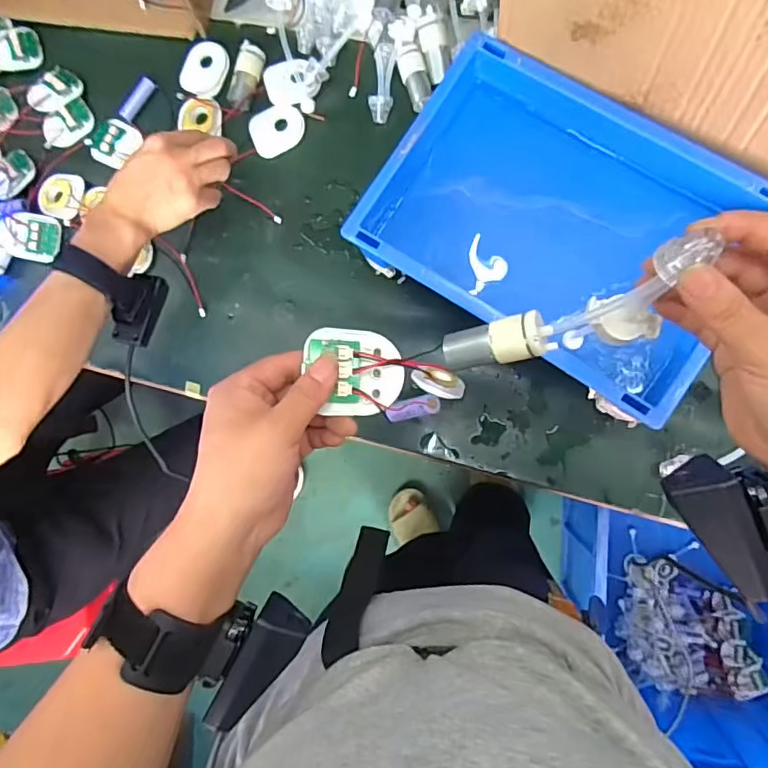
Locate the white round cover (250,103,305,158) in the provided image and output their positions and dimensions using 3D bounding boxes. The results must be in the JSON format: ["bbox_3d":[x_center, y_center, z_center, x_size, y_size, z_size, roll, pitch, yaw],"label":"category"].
[{"bbox_3d":[-0.112,-0.270,0.581,0.058,0.010,0.049,-20,83,6],"label":"white round cover"}]

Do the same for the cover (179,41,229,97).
[{"bbox_3d":[-0.195,-0.343,0.599,0.053,0.007,0.058,-1,85,8],"label":"cover"}]

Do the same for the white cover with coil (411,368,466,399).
[{"bbox_3d":[0.053,0.000,0.504,0.045,0.047,0.008,36,121,32],"label":"white cover with coil"}]

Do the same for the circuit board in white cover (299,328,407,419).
[{"bbox_3d":[-0.016,-0.006,0.313,0.056,0.011,0.048,5,87,-14],"label":"circuit board in white cover"}]

